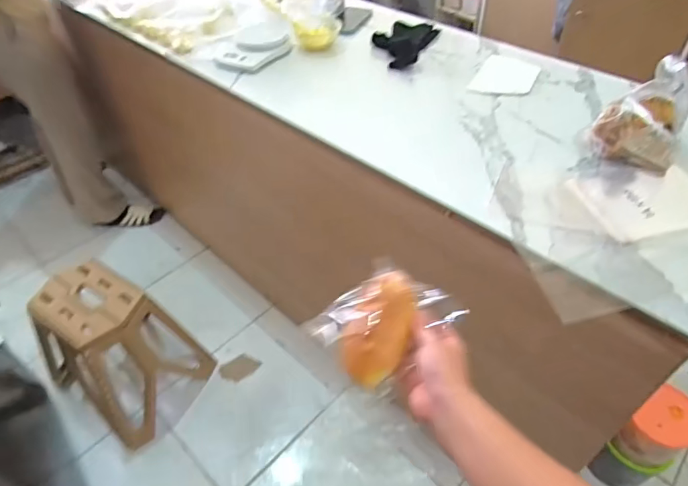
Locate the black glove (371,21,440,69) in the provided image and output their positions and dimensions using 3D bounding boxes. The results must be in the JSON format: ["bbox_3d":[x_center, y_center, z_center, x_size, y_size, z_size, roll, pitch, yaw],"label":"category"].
[{"bbox_3d":[0.141,-0.494,1.130,0.139,0.038,0.229,17,49,17],"label":"black glove"}]

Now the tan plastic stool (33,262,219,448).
[{"bbox_3d":[-0.647,0.281,1.326,0.364,0.385,0.331,26,52,24],"label":"tan plastic stool"}]

